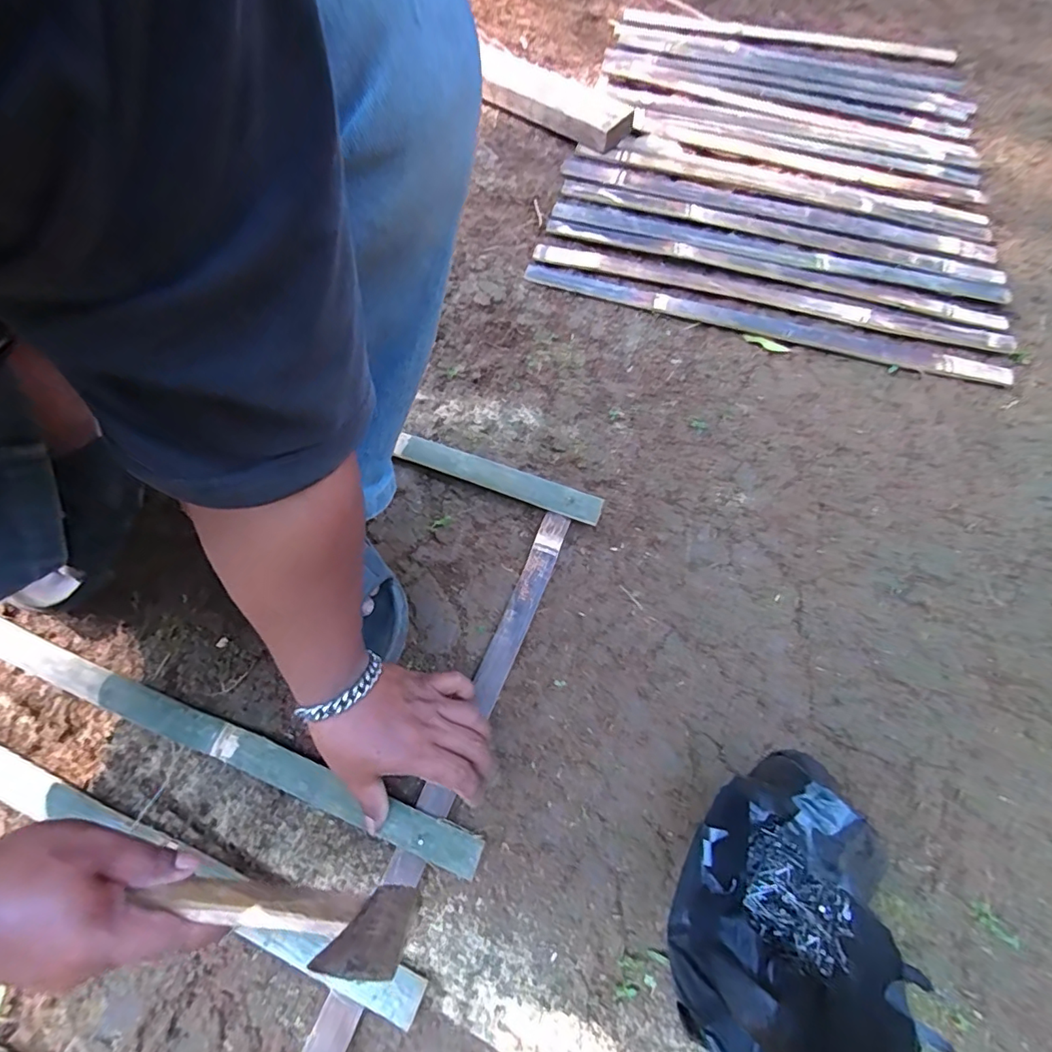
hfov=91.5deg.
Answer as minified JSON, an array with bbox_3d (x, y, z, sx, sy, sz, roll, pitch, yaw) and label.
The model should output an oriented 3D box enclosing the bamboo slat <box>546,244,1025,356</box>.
[{"bbox_3d":[0.326,-0.317,0.698,0.627,0.007,0.043,14,66,3],"label":"bamboo slat"}]

